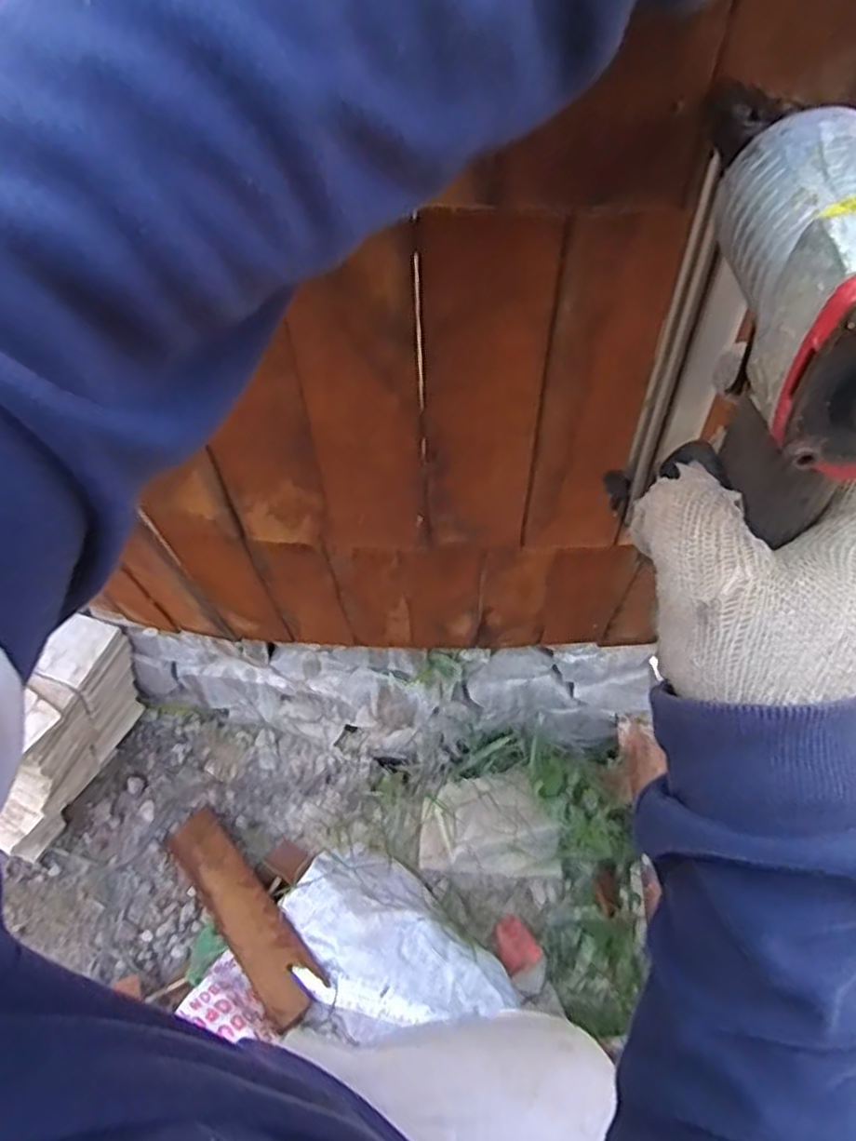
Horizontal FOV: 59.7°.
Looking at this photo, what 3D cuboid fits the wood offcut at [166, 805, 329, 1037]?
[{"bbox_3d":[-0.259,0.461,1.028,0.077,0.025,0.349,-34,46,-22],"label":"wood offcut"}]

